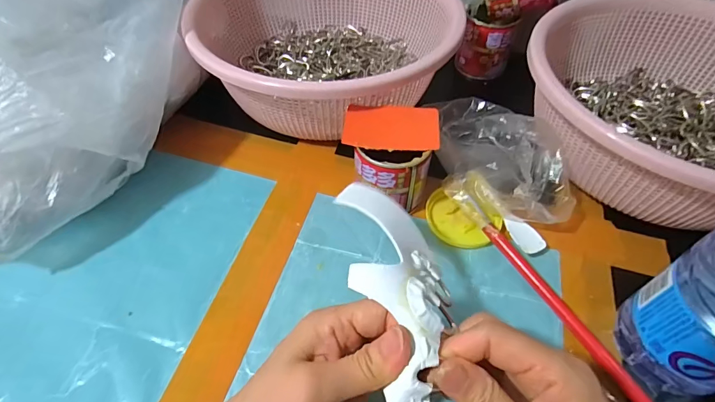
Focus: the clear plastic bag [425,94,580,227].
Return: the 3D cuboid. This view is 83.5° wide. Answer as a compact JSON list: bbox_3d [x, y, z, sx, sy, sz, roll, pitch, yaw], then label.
[{"bbox_3d":[0.131,-0.043,0.370,0.103,0.060,0.143,2,51,1],"label":"clear plastic bag"}]

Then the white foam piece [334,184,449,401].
[{"bbox_3d":[0.017,0.064,0.231,0.063,0.048,0.181,3,64,4],"label":"white foam piece"}]

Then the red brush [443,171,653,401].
[{"bbox_3d":[0.145,0.057,0.321,0.032,0.020,0.217,-23,55,-18],"label":"red brush"}]

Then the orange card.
[{"bbox_3d":[0.029,-0.063,0.340,0.079,0.008,0.050,5,58,1],"label":"orange card"}]

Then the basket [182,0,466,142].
[{"bbox_3d":[-0.035,-0.178,0.451,0.266,0.098,0.238,-9,52,-8],"label":"basket"}]

